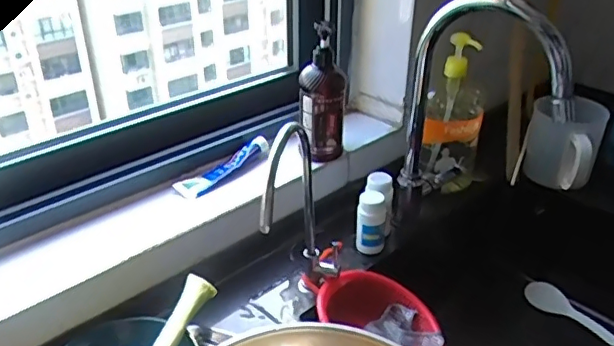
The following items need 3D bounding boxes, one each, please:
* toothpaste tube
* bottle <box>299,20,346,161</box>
[{"bbox_3d":[-0.122,-0.010,0.875,0.041,0.024,0.162,25,39,36],"label":"toothpaste tube"},{"bbox_3d":[0.023,-0.118,0.899,0.070,0.190,0.065,-1,31,-2],"label":"bottle"}]

